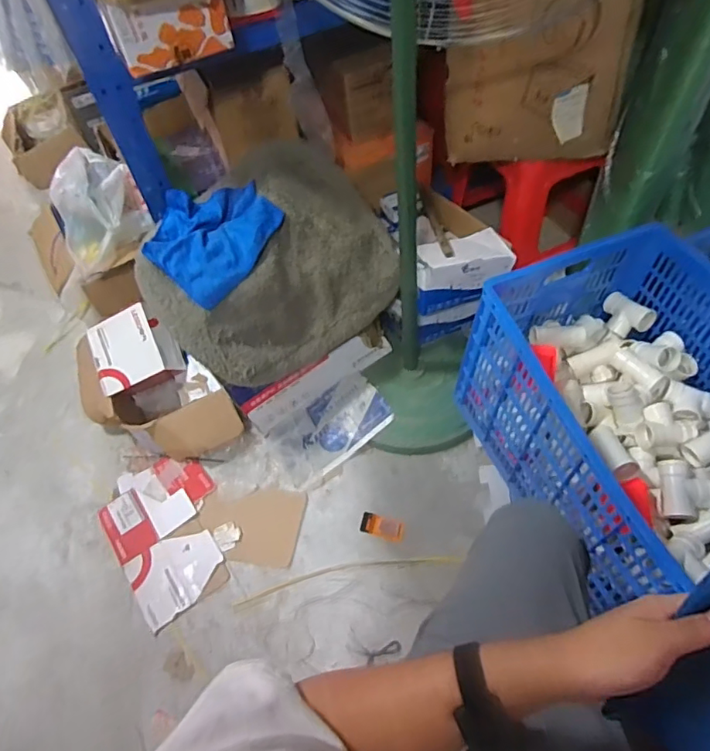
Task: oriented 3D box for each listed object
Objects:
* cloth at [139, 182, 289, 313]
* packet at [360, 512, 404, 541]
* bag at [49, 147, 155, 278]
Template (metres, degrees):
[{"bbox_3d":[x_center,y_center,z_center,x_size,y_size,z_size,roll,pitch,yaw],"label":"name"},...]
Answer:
[{"bbox_3d":[-0.317,-0.313,1.198,0.244,0.061,0.280,37,71,13],"label":"cloth"},{"bbox_3d":[0.065,0.356,1.276,0.101,0.007,0.050,12,56,14],"label":"packet"},{"bbox_3d":[-0.694,-0.467,1.450,0.204,0.190,0.314,-20,54,-9],"label":"bag"}]

